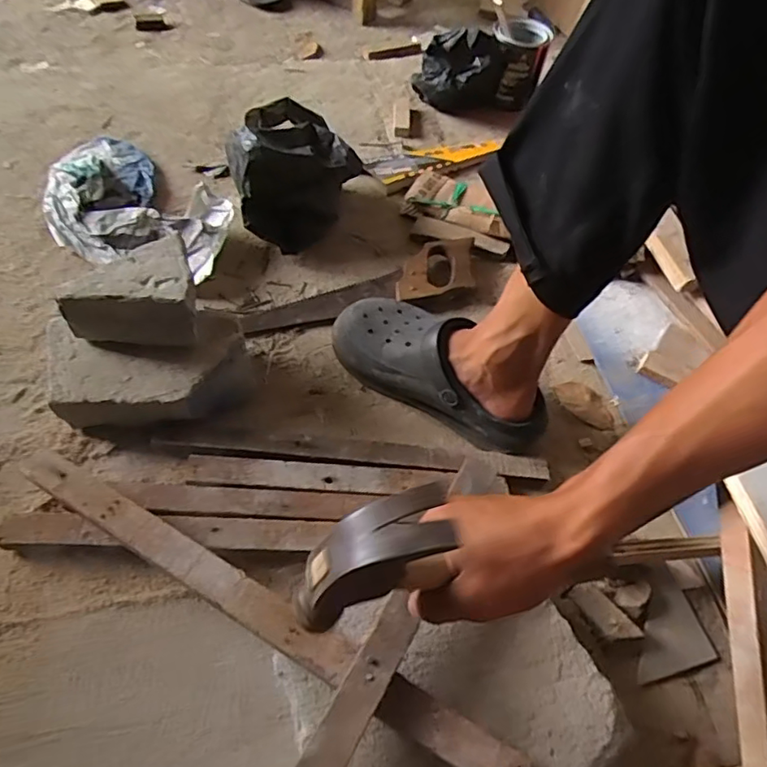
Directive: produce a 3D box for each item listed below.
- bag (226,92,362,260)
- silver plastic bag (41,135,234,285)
[{"bbox_3d":[-0.126,-0.302,0.808,0.173,0.144,0.196,-9,57,-11],"label":"bag"},{"bbox_3d":[-0.362,-0.251,0.801,0.341,0.054,0.189,38,61,19],"label":"silver plastic bag"}]

